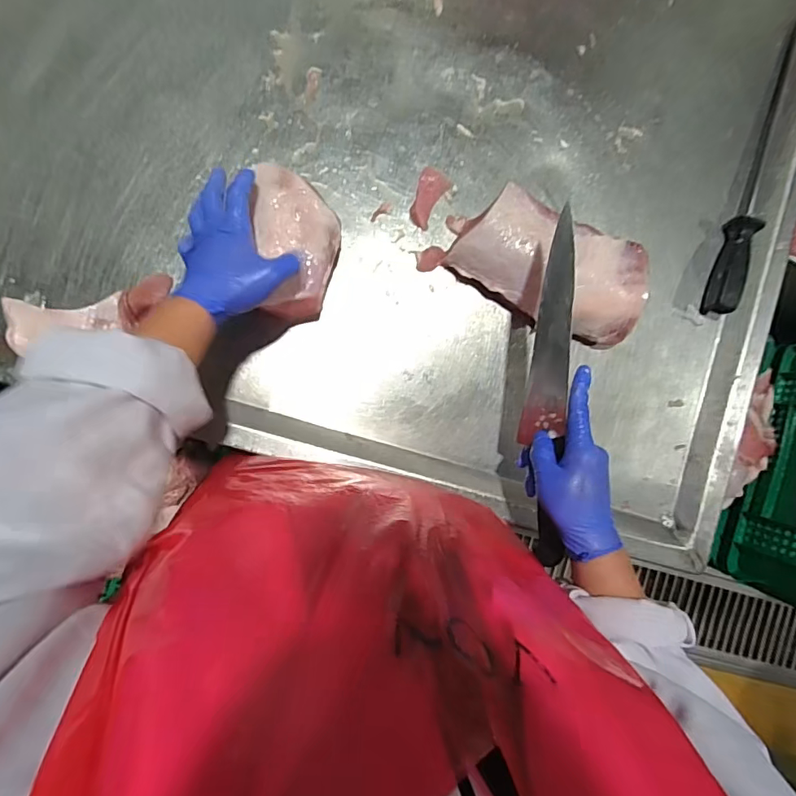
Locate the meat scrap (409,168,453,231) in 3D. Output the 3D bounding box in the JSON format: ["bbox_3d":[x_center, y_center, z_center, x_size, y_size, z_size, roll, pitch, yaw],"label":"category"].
[{"bbox_3d":[0.036,-0.243,0.587,0.035,0.006,0.070,26,88,-4],"label":"meat scrap"}]

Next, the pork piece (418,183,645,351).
[{"bbox_3d":[0.167,-0.158,0.566,0.252,0.067,0.111,22,88,-4],"label":"pork piece"}]

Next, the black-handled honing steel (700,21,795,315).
[{"bbox_3d":[0.460,-0.289,0.608,0.039,0.030,0.383,20,88,-4],"label":"black-handled honing steel"}]

